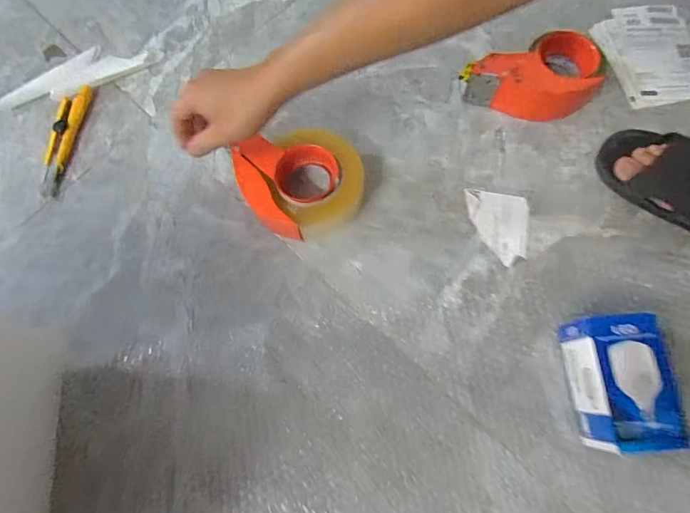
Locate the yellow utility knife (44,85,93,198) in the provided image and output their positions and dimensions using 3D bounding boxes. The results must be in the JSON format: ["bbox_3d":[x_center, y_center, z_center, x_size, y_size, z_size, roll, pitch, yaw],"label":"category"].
[{"bbox_3d":[-0.406,-0.172,0.601,0.035,0.020,0.174,7,74,4],"label":"yellow utility knife"}]

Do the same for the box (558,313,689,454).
[{"bbox_3d":[0.290,0.132,0.447,0.076,0.075,0.130,-3,73,1],"label":"box"}]

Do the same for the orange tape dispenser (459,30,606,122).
[{"bbox_3d":[0.255,-0.234,0.570,0.167,0.062,0.104,-13,73,-2],"label":"orange tape dispenser"}]

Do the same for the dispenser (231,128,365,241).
[{"bbox_3d":[-0.050,-0.094,0.528,0.155,0.051,0.131,-19,73,-4],"label":"dispenser"}]

